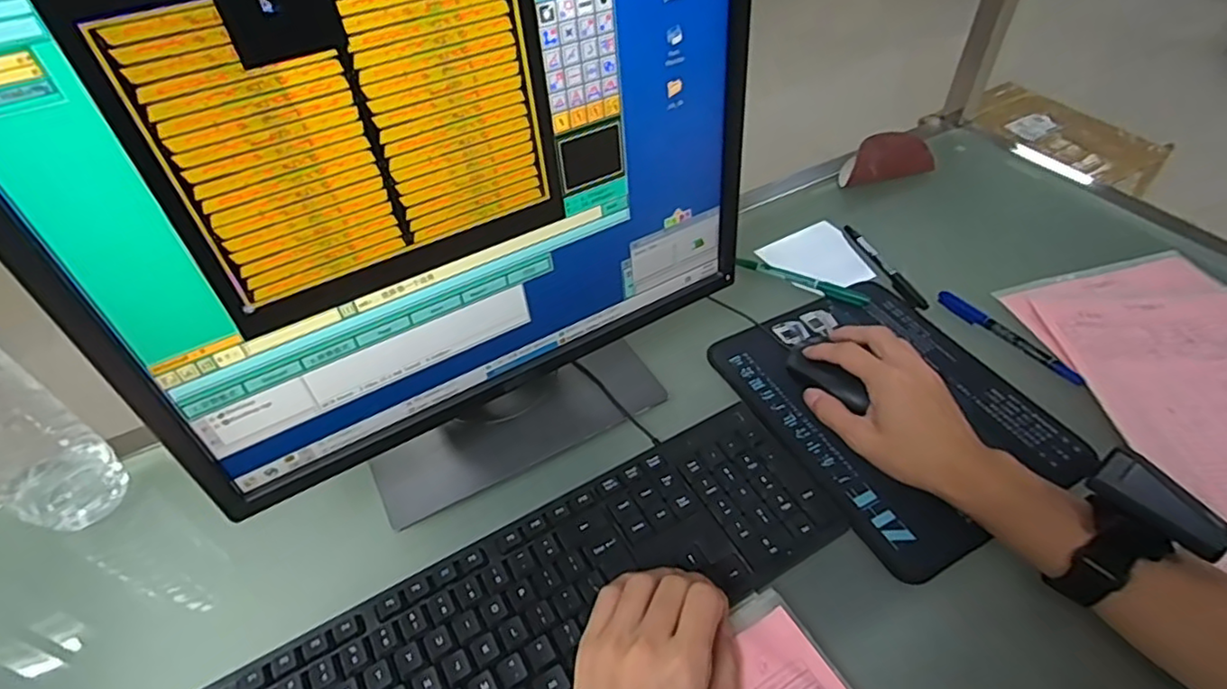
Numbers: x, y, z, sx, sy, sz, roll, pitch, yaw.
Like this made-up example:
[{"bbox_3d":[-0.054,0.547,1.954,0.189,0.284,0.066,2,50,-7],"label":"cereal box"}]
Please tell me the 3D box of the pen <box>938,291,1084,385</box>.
[{"bbox_3d":[0.356,-0.009,0.571,0.017,0.010,0.137,-28,52,-22],"label":"pen"}]

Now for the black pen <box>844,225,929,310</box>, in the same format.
[{"bbox_3d":[0.277,-0.084,0.644,0.015,0.012,0.137,-13,48,-10],"label":"black pen"}]

